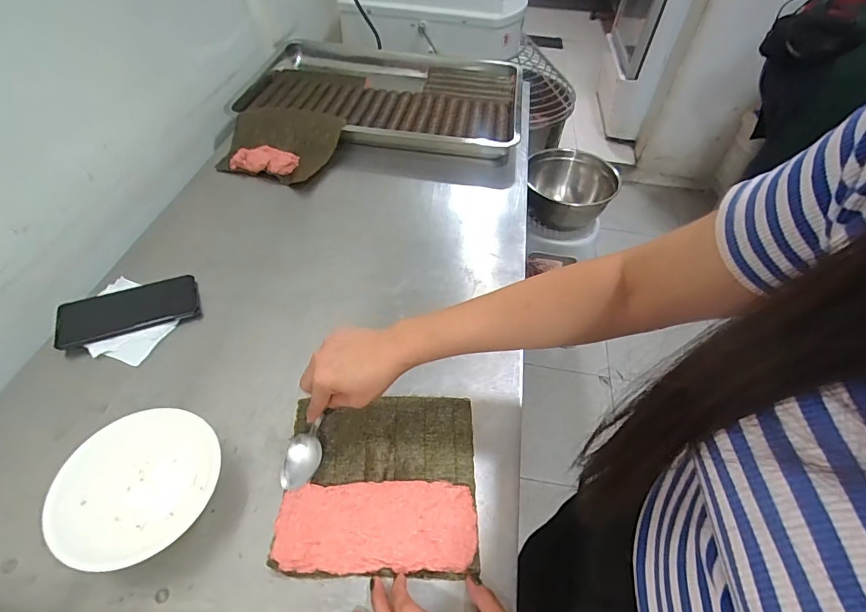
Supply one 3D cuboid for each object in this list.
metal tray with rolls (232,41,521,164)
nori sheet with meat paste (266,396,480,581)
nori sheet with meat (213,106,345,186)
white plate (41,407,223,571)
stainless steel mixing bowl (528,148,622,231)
[{"bbox_3d":[-0.114,-0.492,1.002,0.616,0.047,0.436,5,50,1],"label":"metal tray with rolls"},{"bbox_3d":[-0.054,0.179,0.463,0.195,0.012,0.180,2,51,-3],"label":"nori sheet with meat paste"},{"bbox_3d":[-0.291,-0.317,0.838,0.197,0.049,0.178,14,51,7],"label":"nori sheet with meat"},{"bbox_3d":[-0.283,0.170,0.425,0.142,0.044,0.133,2,51,-3],"label":"white plate"},{"bbox_3d":[0.400,-0.338,1.304,0.249,0.157,0.257,7,50,3],"label":"stainless steel mixing bowl"}]

